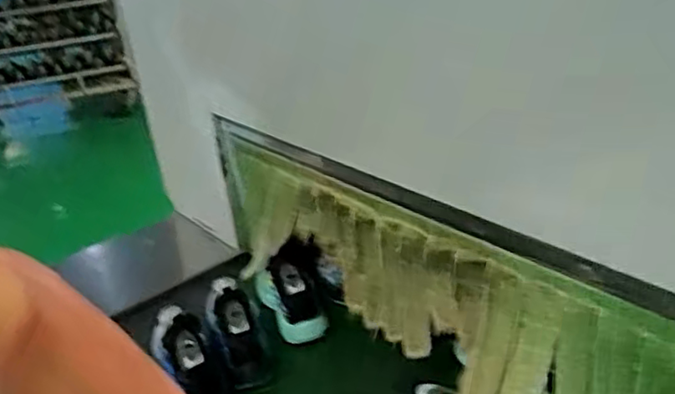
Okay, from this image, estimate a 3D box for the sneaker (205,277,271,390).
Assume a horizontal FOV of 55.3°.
[{"bbox_3d":[-0.137,0.179,0.868,0.067,0.072,0.157,-17,66,-20],"label":"sneaker"}]

